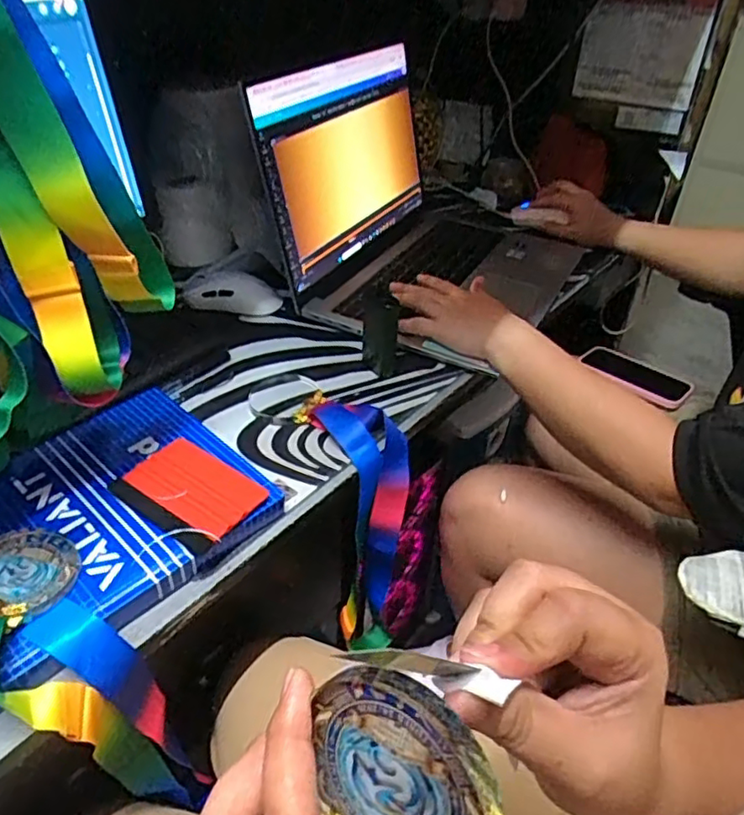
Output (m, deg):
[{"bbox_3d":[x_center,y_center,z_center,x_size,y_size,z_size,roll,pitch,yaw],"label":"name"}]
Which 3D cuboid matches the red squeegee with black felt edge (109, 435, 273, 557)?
[{"bbox_3d":[-0.136,0.061,0.464,0.099,0.006,0.072,24,43,25],"label":"red squeegee with black felt edge"}]

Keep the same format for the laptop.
[{"bbox_3d":[0.087,-0.275,0.758,0.314,0.227,0.410,18,41,19],"label":"laptop"}]

